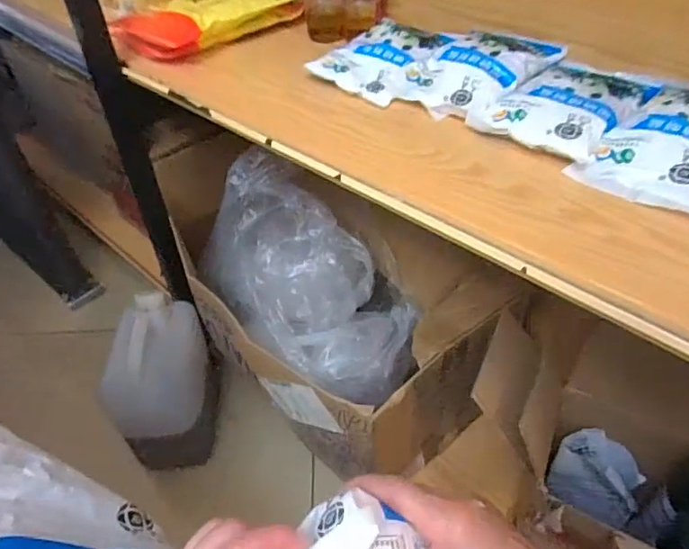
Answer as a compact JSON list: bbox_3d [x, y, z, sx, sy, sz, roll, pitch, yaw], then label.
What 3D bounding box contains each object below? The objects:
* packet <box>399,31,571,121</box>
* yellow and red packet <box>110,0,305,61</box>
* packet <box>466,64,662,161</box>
[{"bbox_3d":[0.145,-0.219,0.552,0.172,0.036,0.108,-28,49,-25],"label":"packet"},{"bbox_3d":[-0.164,-0.355,0.712,0.129,0.053,0.268,31,53,30],"label":"yellow and red packet"},{"bbox_3d":[0.213,-0.162,0.500,0.115,0.031,0.162,34,54,32],"label":"packet"}]

